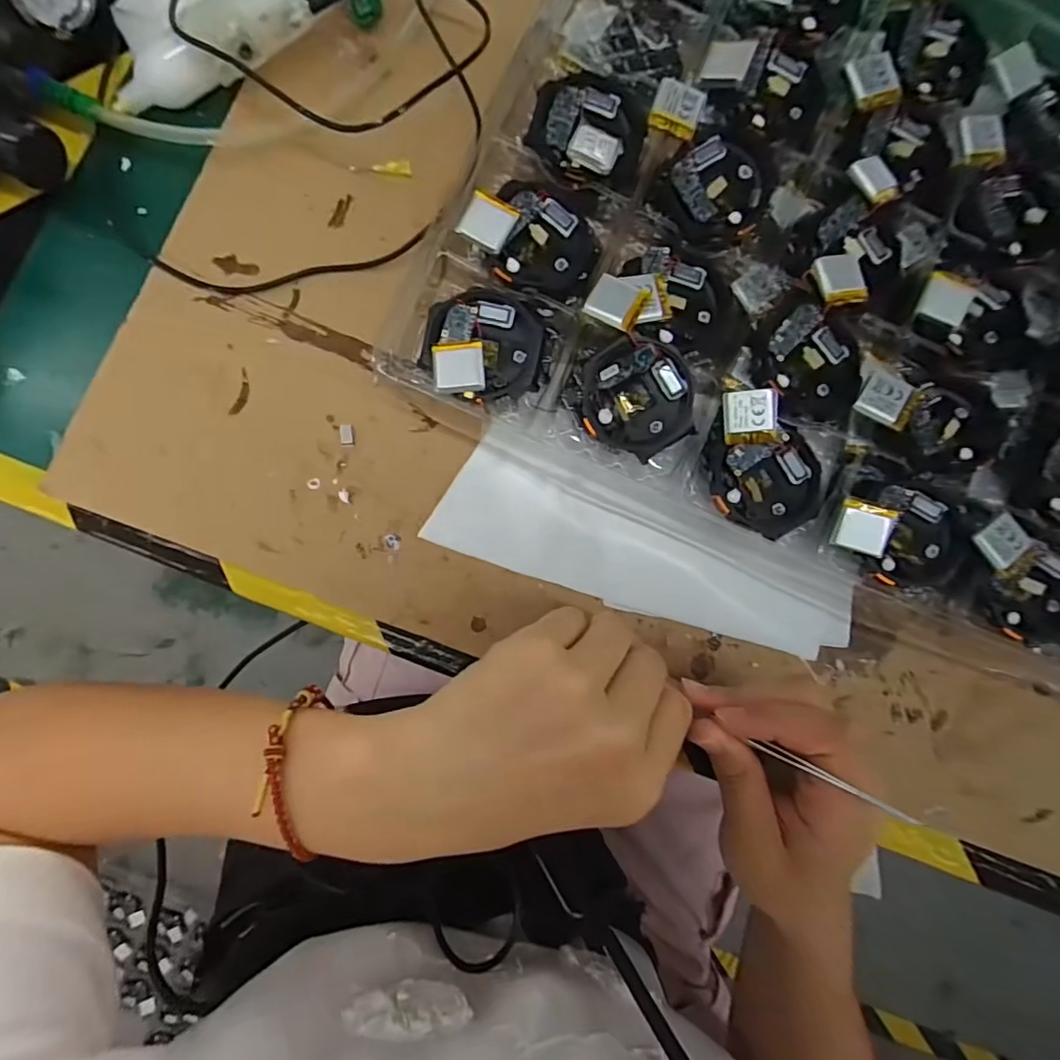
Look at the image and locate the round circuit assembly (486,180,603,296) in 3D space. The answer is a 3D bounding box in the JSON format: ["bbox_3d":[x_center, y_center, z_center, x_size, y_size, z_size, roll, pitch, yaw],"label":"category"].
[{"bbox_3d":[0.009,-0.133,0.255,0.048,0.008,0.048,5,86,-3],"label":"round circuit assembly"}]

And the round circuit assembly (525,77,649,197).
[{"bbox_3d":[0.028,-0.186,0.255,0.054,0.014,0.057,0,86,-4],"label":"round circuit assembly"}]

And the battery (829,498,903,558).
[{"bbox_3d":[0.149,-0.001,0.248,0.022,0.008,0.021,16,85,-3],"label":"battery"}]

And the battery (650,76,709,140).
[{"bbox_3d":[0.066,-0.189,0.250,0.021,0.004,0.023,20,88,-1],"label":"battery"}]

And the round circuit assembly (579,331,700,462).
[{"bbox_3d":[0.049,-0.059,0.248,0.050,0.025,0.044,20,85,-2],"label":"round circuit assembly"}]

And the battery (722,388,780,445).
[{"bbox_3d":[0.097,-0.049,0.244,0.022,0.004,0.023,-3,97,19],"label":"battery"}]

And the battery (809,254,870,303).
[{"bbox_3d":[0.141,-0.114,0.254,0.020,0.004,0.025,-9,77,-1],"label":"battery"}]

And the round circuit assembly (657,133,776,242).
[{"bbox_3d":[0.090,-0.161,0.262,0.056,0.010,0.045,-20,88,-5],"label":"round circuit assembly"}]

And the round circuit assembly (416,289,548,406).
[{"bbox_3d":[-0.021,-0.081,0.245,0.050,0.013,0.048,2,79,-12],"label":"round circuit assembly"}]

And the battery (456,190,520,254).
[{"bbox_3d":[-0.018,-0.136,0.246,0.021,0.004,0.023,25,82,-10],"label":"battery"}]

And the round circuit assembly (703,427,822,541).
[{"bbox_3d":[0.106,-0.021,0.253,0.049,0.011,0.046,-7,87,-6],"label":"round circuit assembly"}]

